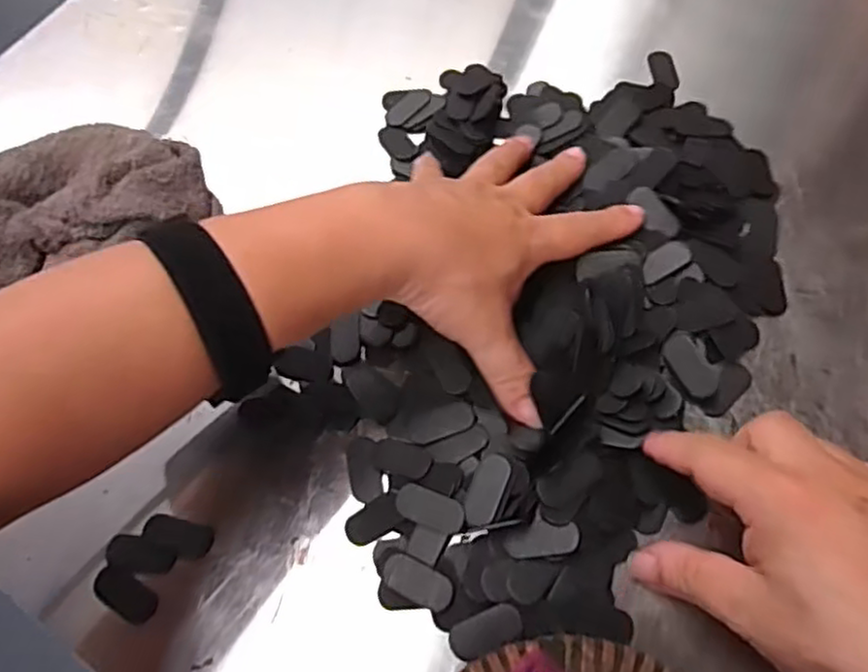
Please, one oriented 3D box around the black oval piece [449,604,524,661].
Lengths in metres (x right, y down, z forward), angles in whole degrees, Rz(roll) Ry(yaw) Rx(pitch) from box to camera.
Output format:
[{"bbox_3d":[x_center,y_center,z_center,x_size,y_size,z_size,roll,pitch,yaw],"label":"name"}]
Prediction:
[{"bbox_3d":[0.022,0.128,0.308,0.034,0.005,0.014,-30,65,7],"label":"black oval piece"}]

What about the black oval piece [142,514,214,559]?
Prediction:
[{"bbox_3d":[-0.122,0.096,0.340,0.033,0.004,0.017,11,65,9],"label":"black oval piece"}]

